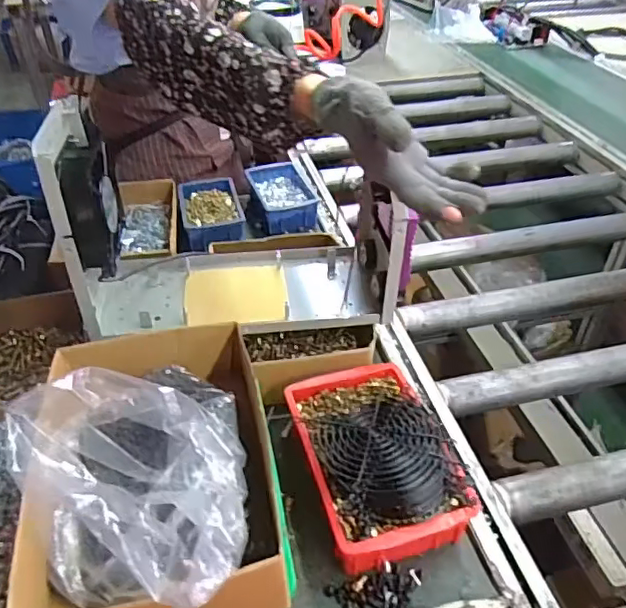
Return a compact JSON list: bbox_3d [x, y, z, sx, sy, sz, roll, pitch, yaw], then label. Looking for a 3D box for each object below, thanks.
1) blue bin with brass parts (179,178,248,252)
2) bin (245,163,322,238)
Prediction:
[{"bbox_3d":[-0.165,-0.149,0.925,0.101,0.049,0.146,-5,41,-9],"label":"blue bin with brass parts"},{"bbox_3d":[-0.051,-0.183,0.963,0.109,0.054,0.150,-7,41,-11],"label":"bin"}]

